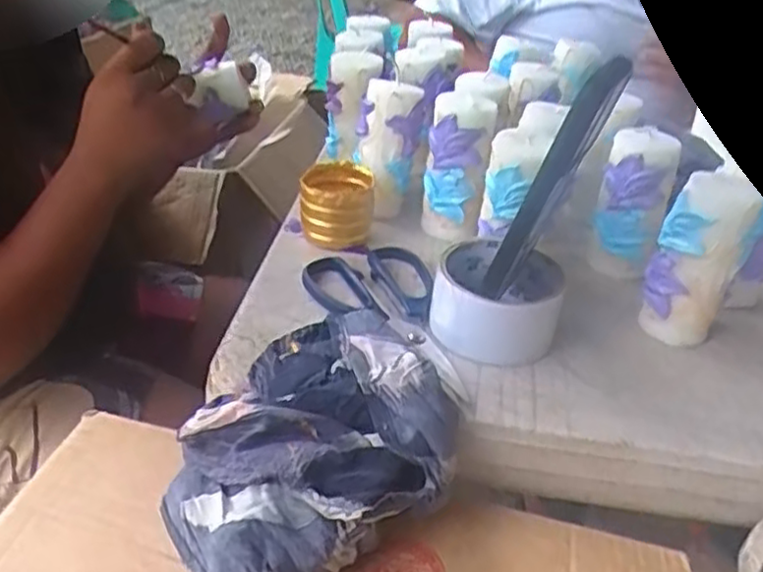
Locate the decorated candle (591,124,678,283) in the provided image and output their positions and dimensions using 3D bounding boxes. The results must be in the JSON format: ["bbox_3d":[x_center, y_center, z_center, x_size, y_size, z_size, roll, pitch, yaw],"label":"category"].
[{"bbox_3d":[0.191,-0.060,0.556,0.047,0.113,0.043,16,33,17],"label":"decorated candle"}]

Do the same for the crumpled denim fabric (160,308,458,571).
[{"bbox_3d":[-0.038,0.086,0.394,0.155,0.073,0.141,-17,38,-32],"label":"crumpled denim fabric"}]

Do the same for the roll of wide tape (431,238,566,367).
[{"bbox_3d":[0.078,0.010,0.482,0.080,0.048,0.081,4,31,-3],"label":"roll of wide tape"}]

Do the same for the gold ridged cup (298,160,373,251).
[{"bbox_3d":[-0.035,-0.065,0.574,0.055,0.053,0.057,4,31,-3],"label":"gold ridged cup"}]

